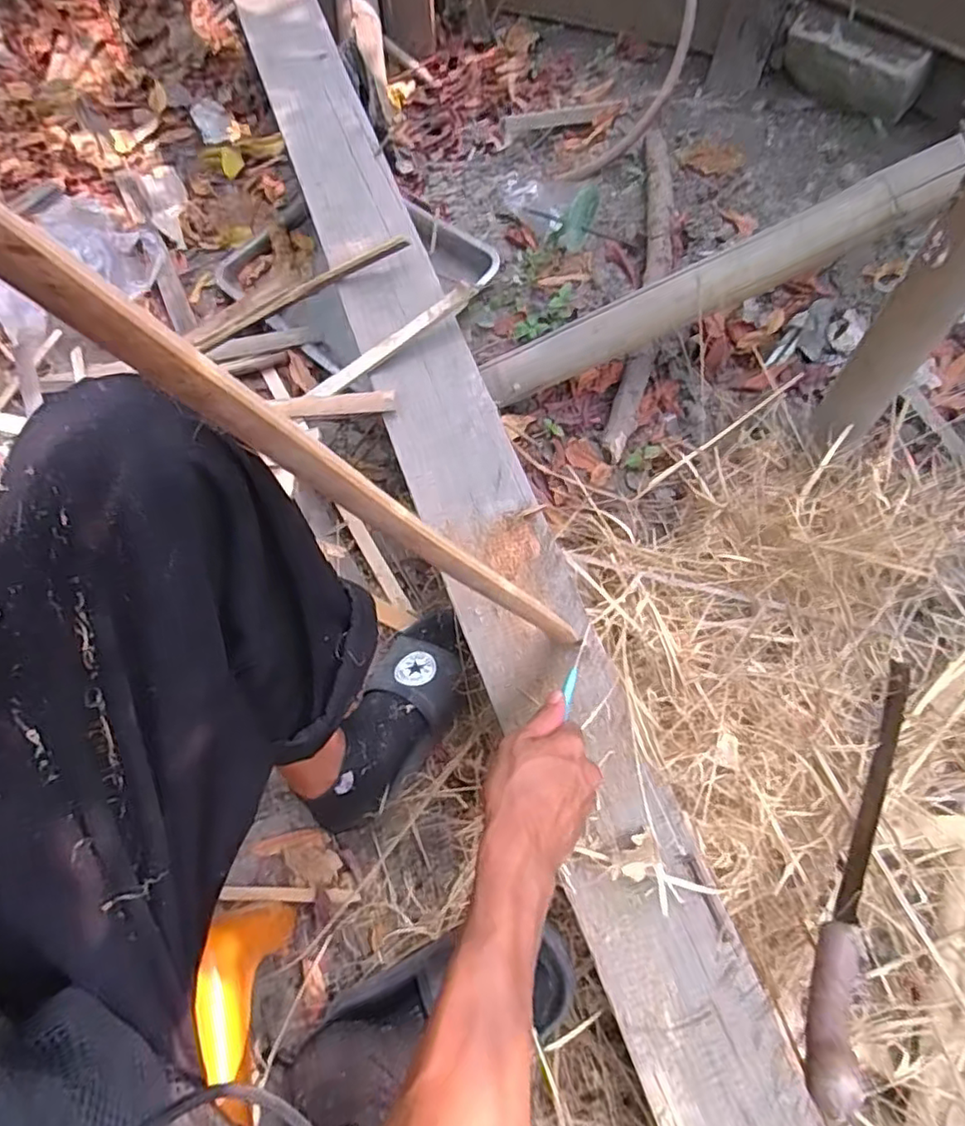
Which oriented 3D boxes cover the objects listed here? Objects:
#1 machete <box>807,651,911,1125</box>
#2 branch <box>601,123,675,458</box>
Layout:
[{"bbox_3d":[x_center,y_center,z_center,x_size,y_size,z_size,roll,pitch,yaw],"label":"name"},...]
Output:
[{"bbox_3d":[0.340,0.242,0.554,0.035,0.037,0.418,32,51,13],"label":"machete"},{"bbox_3d":[0.236,-0.401,0.919,0.059,0.099,0.563,10,63,3],"label":"branch"}]

